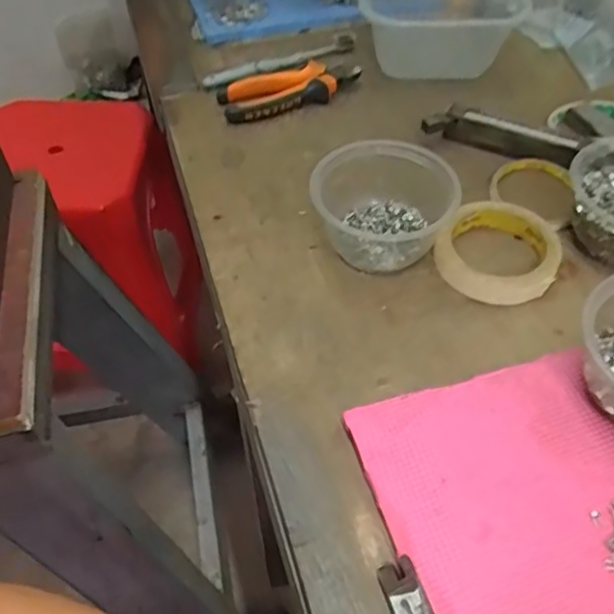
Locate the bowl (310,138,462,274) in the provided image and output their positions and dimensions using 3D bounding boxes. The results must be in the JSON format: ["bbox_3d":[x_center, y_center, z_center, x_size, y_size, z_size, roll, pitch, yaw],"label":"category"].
[{"bbox_3d":[0.064,-0.085,0.541,0.114,0.069,0.095,10,52,12],"label":"bowl"}]

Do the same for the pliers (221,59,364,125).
[{"bbox_3d":[-0.017,-0.228,0.675,0.148,0.017,0.060,-22,53,-14],"label":"pliers"}]

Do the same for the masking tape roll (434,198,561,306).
[{"bbox_3d":[0.158,-0.047,0.536,0.091,0.027,0.091,-2,51,2],"label":"masking tape roll"}]

